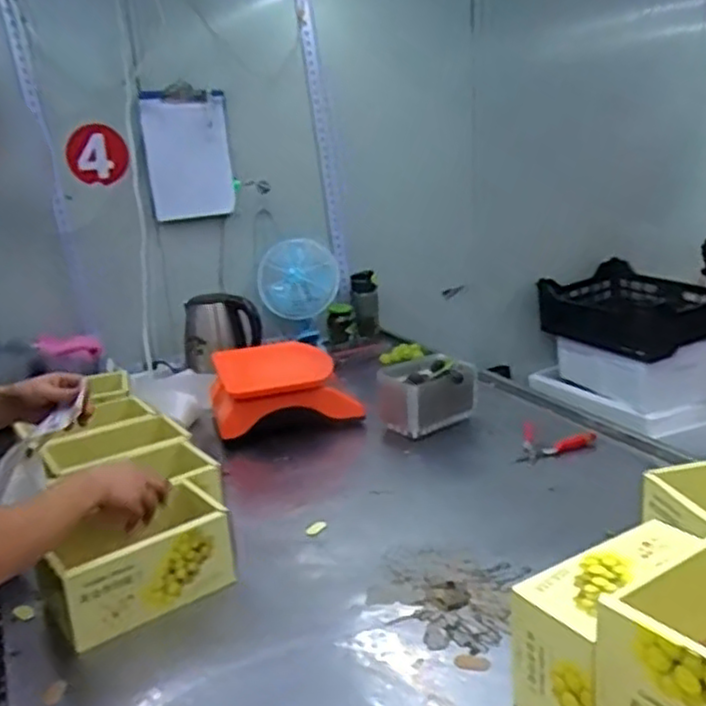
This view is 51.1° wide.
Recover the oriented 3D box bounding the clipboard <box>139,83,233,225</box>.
[{"bbox_3d":[-0.365,-0.442,1.656,0.210,0.274,0.022,-17,20,-37],"label":"clipboard"}]

